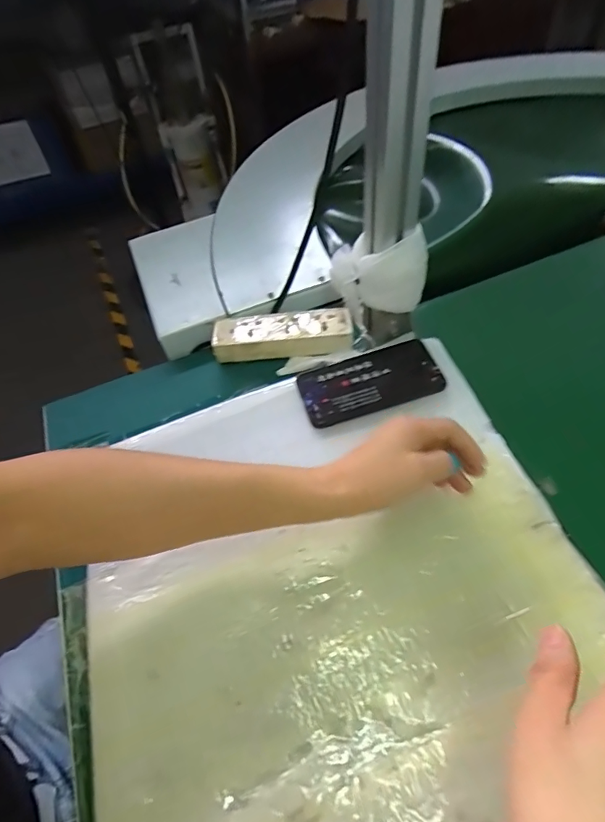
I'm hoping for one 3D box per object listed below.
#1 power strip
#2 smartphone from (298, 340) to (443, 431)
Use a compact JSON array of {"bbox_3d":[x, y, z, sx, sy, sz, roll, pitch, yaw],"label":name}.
[{"bbox_3d":[-0.025,-0.093,0.564,0.166,0.033,0.052,-4,53,3],"label":"power strip"},{"bbox_3d":[0.074,-0.034,0.508,0.150,0.008,0.082,-16,56,-4],"label":"smartphone"}]

